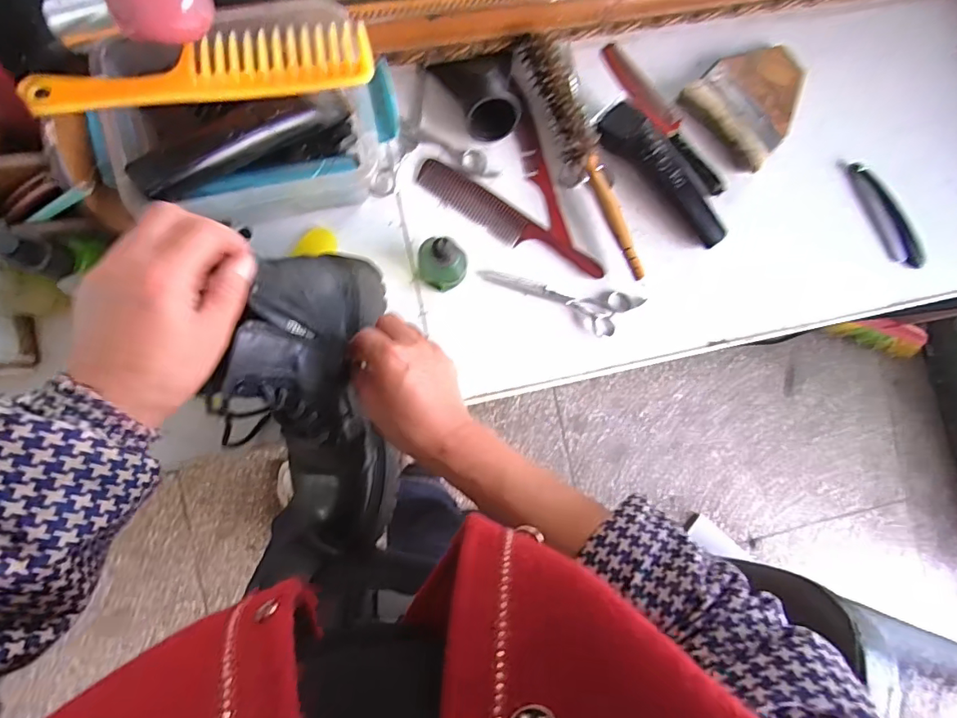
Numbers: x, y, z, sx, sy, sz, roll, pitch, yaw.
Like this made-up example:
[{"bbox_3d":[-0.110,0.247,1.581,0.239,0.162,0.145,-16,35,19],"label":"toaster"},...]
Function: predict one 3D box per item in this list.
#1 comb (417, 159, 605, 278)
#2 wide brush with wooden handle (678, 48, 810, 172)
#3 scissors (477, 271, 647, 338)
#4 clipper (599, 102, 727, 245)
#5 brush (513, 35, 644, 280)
[{"bbox_3d":[0.032,-0.135,0.510,0.204,0.008,0.034,31,86,-5],"label":"comb"},{"bbox_3d":[0.289,-0.275,0.527,0.121,0.027,0.105,-43,93,-6],"label":"wide brush with wooden handle"},{"bbox_3d":[0.082,-0.054,0.512,0.164,0.012,0.046,9,88,-6],"label":"scissors"},{"bbox_3d":[0.187,-0.184,0.507,0.168,0.039,0.050,41,85,-4],"label":"clipper"},{"bbox_3d":[0.105,-0.198,0.502,0.054,0.039,0.257,-20,91,-6],"label":"brush"}]

